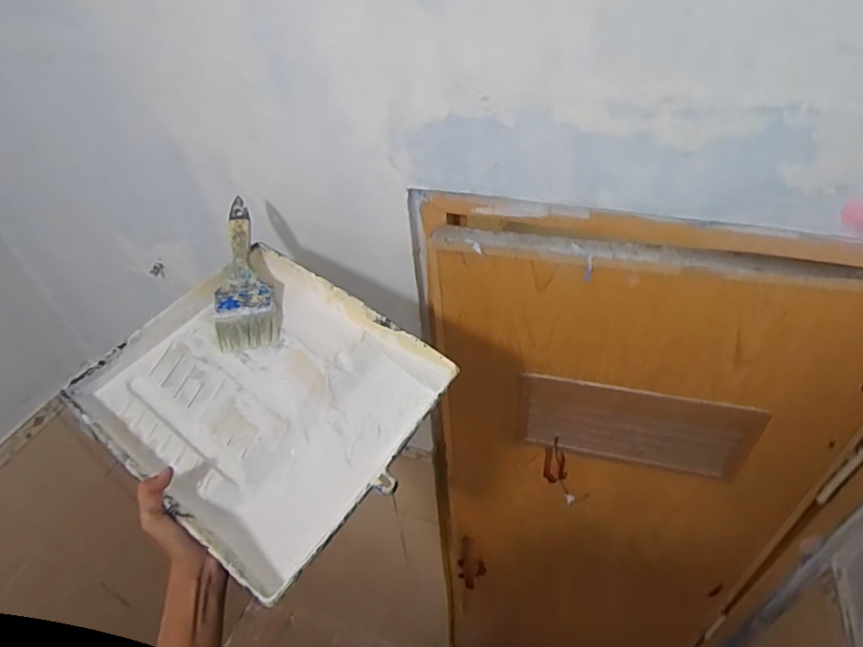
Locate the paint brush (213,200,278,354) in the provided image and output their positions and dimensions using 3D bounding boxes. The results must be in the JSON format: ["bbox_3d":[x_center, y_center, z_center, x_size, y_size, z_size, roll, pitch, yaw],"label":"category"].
[{"bbox_3d":[-0.244,-0.066,0.665,0.069,0.017,0.209,-9,74,-5],"label":"paint brush"}]

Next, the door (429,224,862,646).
[{"bbox_3d":[0.365,0.623,1.267,0.627,1.943,0.043,8,44,15],"label":"door"}]

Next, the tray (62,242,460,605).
[{"bbox_3d":[-0.183,0.088,0.597,0.338,0.092,0.289,29,55,25],"label":"tray"}]

